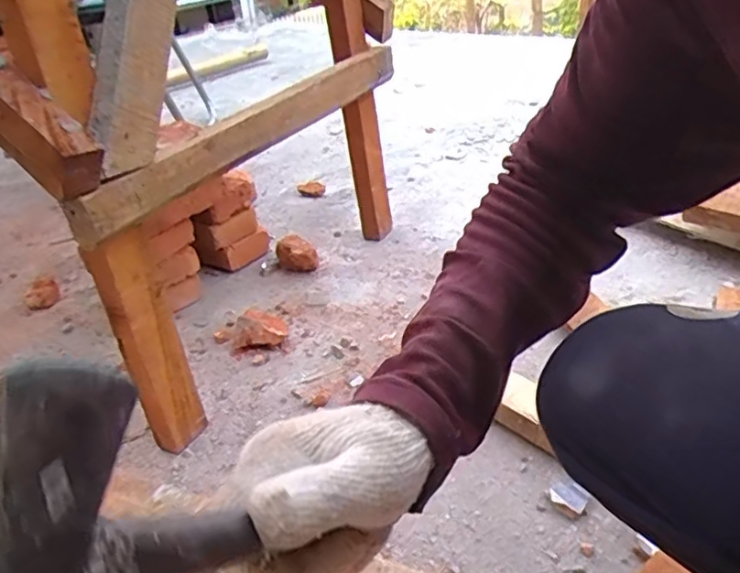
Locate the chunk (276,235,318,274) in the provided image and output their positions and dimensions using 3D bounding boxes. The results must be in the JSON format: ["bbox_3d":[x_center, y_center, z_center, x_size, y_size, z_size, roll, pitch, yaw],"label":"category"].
[{"bbox_3d":[-0.130,-0.056,1.100,0.070,0.063,0.072,-14,32,-8],"label":"chunk"}]

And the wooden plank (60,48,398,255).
[{"bbox_3d":[-0.122,-0.221,0.809,0.026,0.062,0.658,9,36,26],"label":"wooden plank"}]

